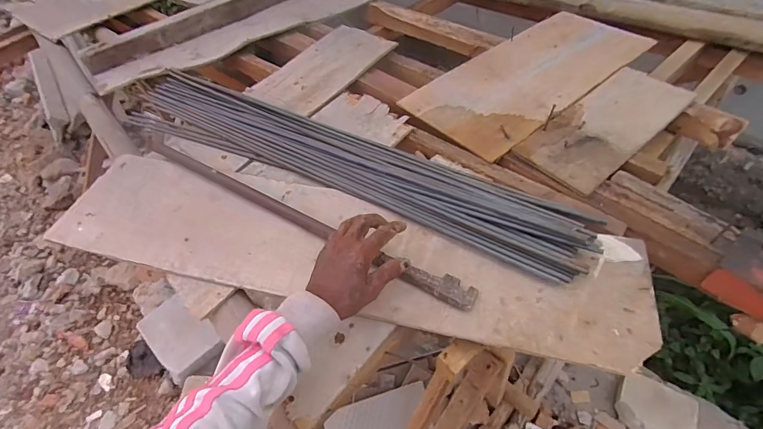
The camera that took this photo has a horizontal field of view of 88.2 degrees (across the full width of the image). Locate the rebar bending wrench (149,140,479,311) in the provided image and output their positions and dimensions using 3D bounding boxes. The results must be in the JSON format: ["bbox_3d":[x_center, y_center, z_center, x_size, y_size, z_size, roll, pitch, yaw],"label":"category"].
[{"bbox_3d":[-0.176,-0.019,0.659,0.707,0.025,0.037,23,56,26],"label":"rebar bending wrench"}]

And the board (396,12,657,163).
[{"bbox_3d":[0.335,-0.323,0.853,0.588,0.008,0.256,-37,56,-21],"label":"board"}]

